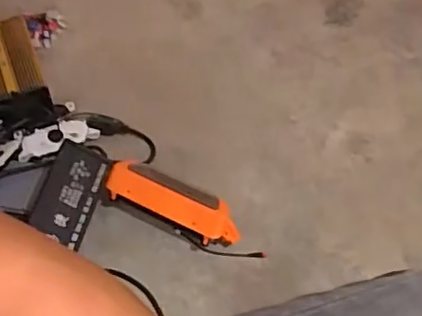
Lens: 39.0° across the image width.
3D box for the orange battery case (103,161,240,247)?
[{"bbox_3d":[-0.066,0.085,1.061,0.247,0.075,0.078,22,57,14],"label":"orange battery case"}]

